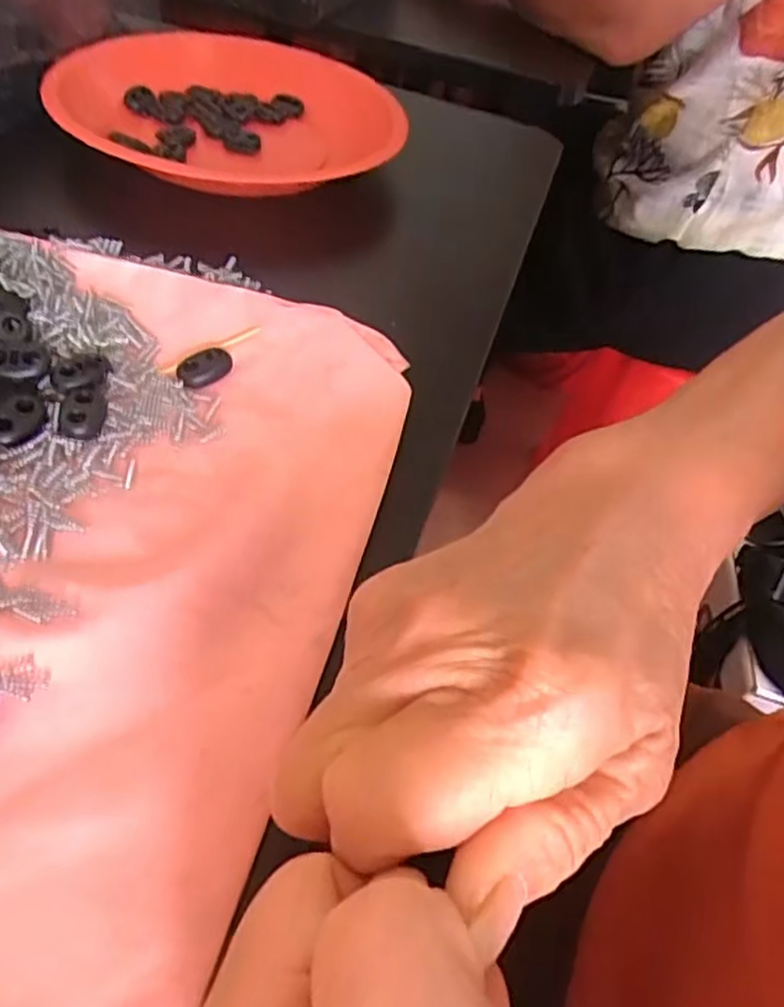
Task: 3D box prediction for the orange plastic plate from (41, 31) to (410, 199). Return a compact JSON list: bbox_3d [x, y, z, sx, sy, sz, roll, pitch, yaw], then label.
[{"bbox_3d":[-0.090,-0.218,0.411,0.191,0.035,0.177,-8,51,-17],"label":"orange plastic plate"}]

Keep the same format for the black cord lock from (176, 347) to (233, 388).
[{"bbox_3d":[-0.072,-0.053,0.275,0.021,0.008,0.013,-14,53,-22],"label":"black cord lock"}]

